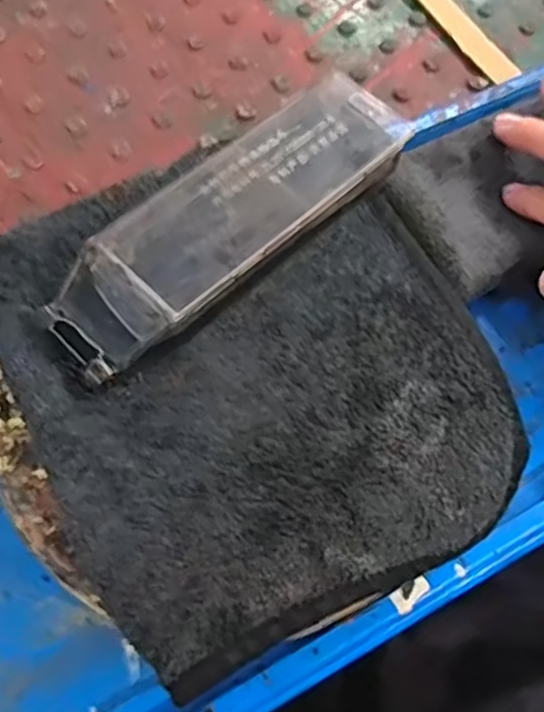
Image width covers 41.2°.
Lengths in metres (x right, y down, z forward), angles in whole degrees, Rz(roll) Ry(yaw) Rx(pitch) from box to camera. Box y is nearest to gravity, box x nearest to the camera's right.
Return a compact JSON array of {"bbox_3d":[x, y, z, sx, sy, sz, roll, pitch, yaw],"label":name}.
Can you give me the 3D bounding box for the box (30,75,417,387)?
[{"bbox_3d":[-0.012,-0.051,0.257,0.148,0.015,0.047,-40,71,-21],"label":"box"}]

